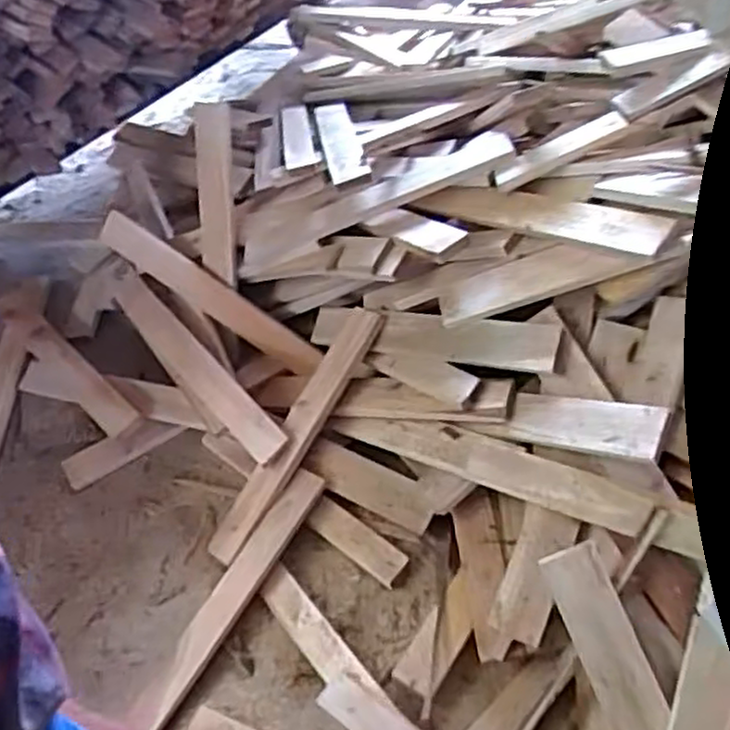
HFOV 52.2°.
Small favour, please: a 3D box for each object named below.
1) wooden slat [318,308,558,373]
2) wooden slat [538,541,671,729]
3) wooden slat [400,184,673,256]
[{"bbox_3d":[0.100,-0.049,1.257,0.472,0.018,0.075,8,81,35],"label":"wooden slat"},{"bbox_3d":[0.353,0.476,0.915,0.080,0.023,0.509,-26,75,18],"label":"wooden slat"},{"bbox_3d":[0.272,-0.241,1.186,0.433,0.030,0.062,20,87,38],"label":"wooden slat"}]

